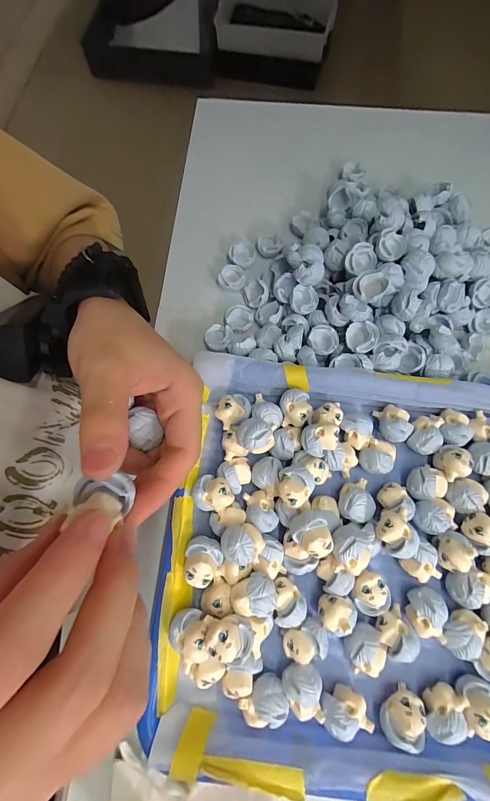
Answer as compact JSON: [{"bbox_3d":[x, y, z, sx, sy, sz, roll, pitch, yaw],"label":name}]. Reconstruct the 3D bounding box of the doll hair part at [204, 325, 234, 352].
[{"bbox_3d":[-0.023,-0.052,0.273,0.023,0.009,0.025,20,74,7],"label":"doll hair part"}]

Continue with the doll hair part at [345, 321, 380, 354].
[{"bbox_3d":[0.090,-0.048,0.248,0.023,0.011,0.023,0,73,1],"label":"doll hair part"}]

